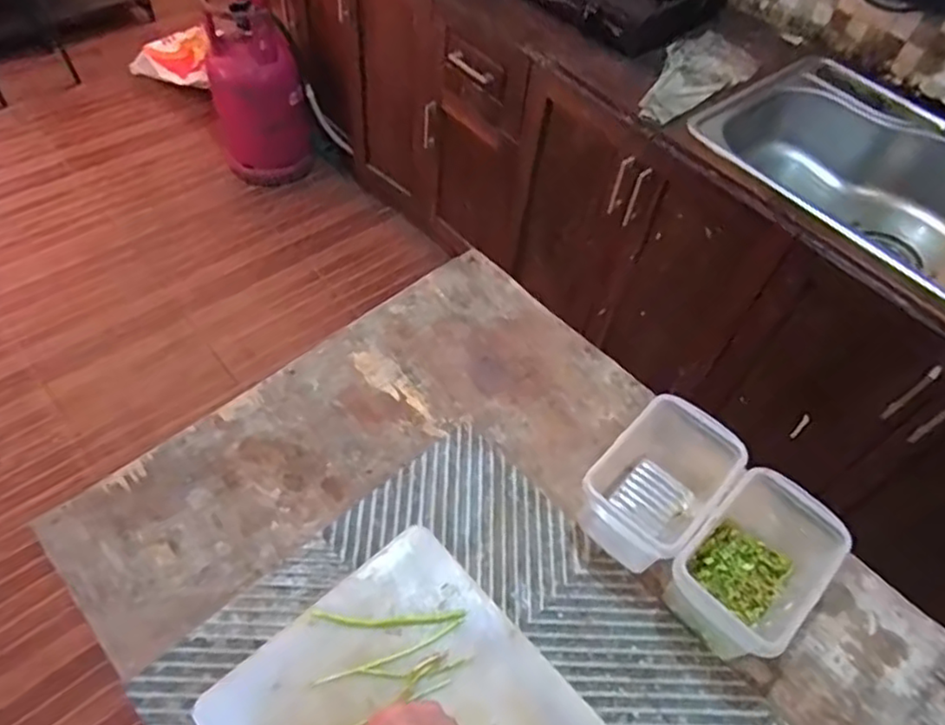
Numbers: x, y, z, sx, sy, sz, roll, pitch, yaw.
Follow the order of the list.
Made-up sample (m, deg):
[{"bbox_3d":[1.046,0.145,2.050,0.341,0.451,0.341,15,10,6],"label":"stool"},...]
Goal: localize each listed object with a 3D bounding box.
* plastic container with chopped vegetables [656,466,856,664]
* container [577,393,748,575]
[{"bbox_3d":[0.257,0.188,0.614,0.169,0.106,0.103,-37,64,-28],"label":"plastic container with chopped vegetables"},{"bbox_3d":[0.187,0.122,0.661,0.104,0.105,0.167,37,58,21],"label":"container"}]

